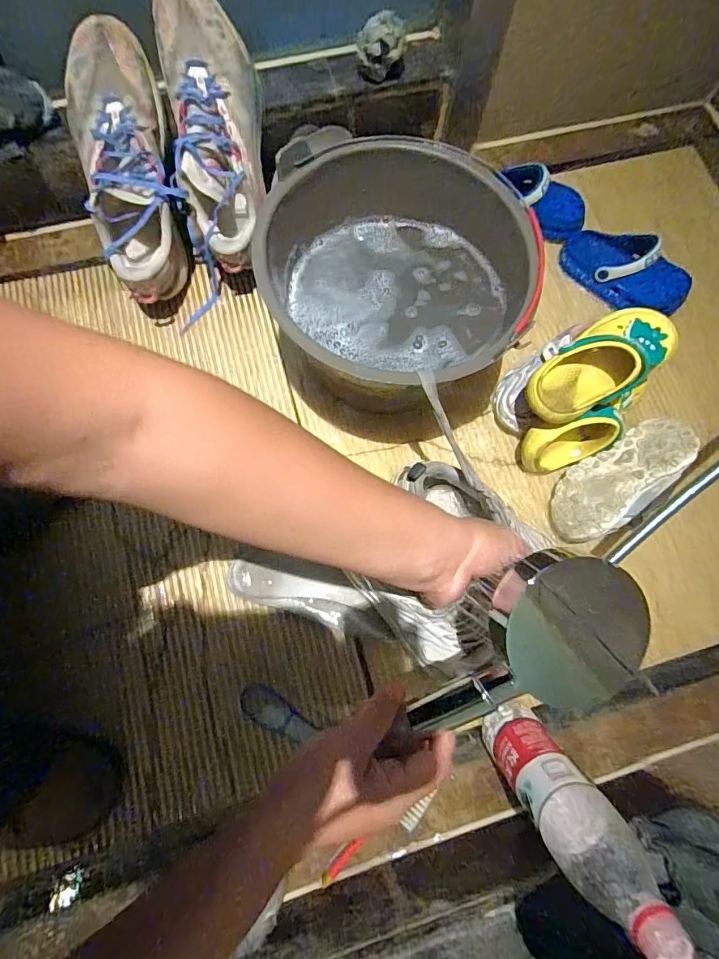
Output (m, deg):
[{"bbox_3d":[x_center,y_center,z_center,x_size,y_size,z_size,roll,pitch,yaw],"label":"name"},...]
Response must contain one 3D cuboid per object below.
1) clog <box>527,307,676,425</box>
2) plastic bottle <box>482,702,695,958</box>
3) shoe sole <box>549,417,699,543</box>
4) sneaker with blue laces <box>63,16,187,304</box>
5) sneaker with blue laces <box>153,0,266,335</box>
[{"bbox_3d":[0.259,-0.126,0.463,0.169,0.055,0.083,-34,80,6],"label":"clog"},{"bbox_3d":[0.176,0.280,0.368,0.062,0.217,0.066,-26,110,-8],"label":"plastic bottle"},{"bbox_3d":[0.302,0.002,0.503,0.170,0.041,0.077,-43,48,11],"label":"shoe sole"},{"bbox_3d":[-0.268,-0.356,0.512,0.097,0.082,0.276,-6,103,-3],"label":"sneaker with blue laces"},{"bbox_3d":[-0.172,-0.395,0.512,0.103,0.085,0.279,2,113,-1],"label":"sneaker with blue laces"}]

